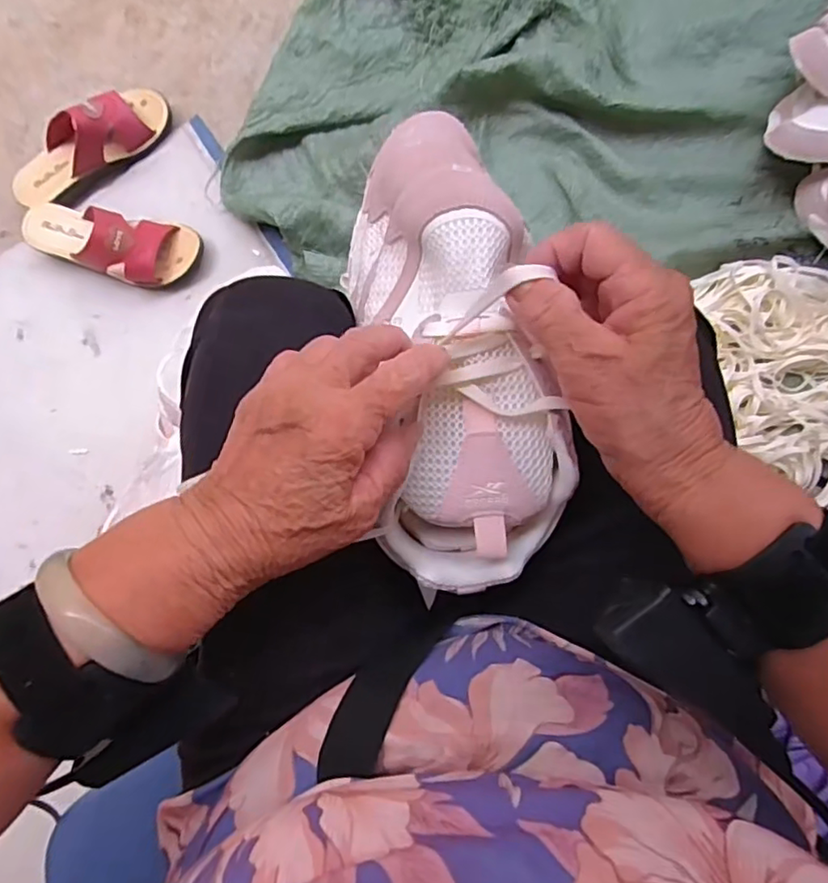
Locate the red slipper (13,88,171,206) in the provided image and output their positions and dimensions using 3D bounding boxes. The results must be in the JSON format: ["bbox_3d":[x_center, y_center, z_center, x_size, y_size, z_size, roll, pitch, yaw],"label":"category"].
[{"bbox_3d":[-0.429,-0.391,0.775,0.226,0.076,0.076,-34,88,1],"label":"red slipper"}]

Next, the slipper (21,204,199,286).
[{"bbox_3d":[-0.393,-0.254,0.755,0.223,0.079,0.084,10,89,2],"label":"slipper"}]

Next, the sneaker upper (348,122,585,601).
[{"bbox_3d":[0.018,-0.056,0.323,0.098,0.070,0.266,-10,84,2],"label":"sneaker upper"}]

